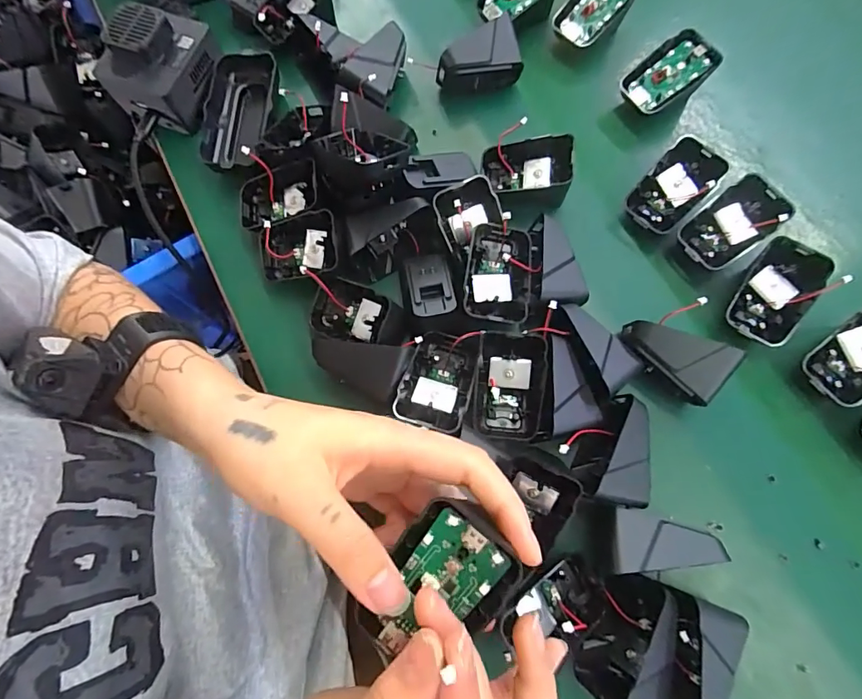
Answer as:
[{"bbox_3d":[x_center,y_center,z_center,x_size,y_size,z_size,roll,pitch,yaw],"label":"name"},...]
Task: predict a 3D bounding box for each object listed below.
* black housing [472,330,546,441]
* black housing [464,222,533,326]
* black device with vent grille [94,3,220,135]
[{"bbox_3d":[0.054,0.025,0.305,0.047,0.030,0.064,5,74,2],"label":"black housing"},{"bbox_3d":[0.047,-0.050,0.324,0.043,0.030,0.070,7,74,2],"label":"black housing"},{"bbox_3d":[-0.223,-0.235,0.381,0.072,0.050,0.076,25,75,8],"label":"black device with vent grille"}]

